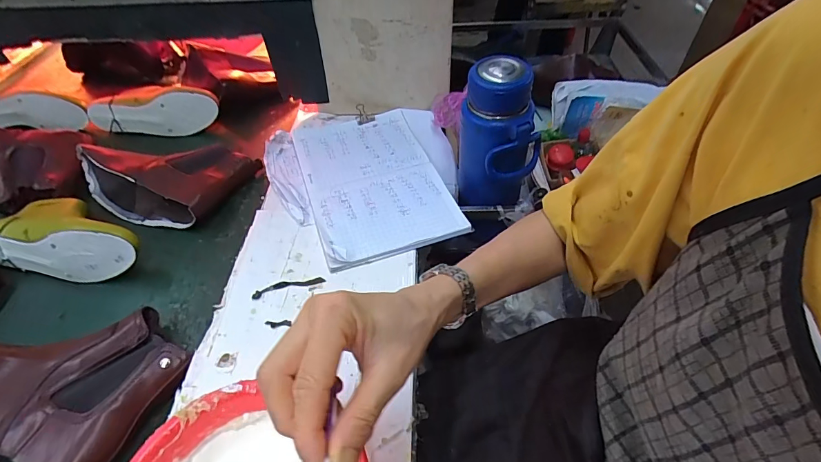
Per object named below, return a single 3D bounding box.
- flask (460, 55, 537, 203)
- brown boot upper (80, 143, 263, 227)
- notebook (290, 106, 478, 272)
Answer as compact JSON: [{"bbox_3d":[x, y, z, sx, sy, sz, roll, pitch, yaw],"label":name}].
[{"bbox_3d":[0.121,-0.123,0.571,0.090,0.215,0.097,-20,51,-15],"label":"flask"},{"bbox_3d":[-0.423,-0.092,0.662,0.302,0.073,0.150,9,50,10],"label":"brown boot upper"},{"bbox_3d":[-0.064,-0.090,0.648,0.207,0.014,0.326,-15,51,-13],"label":"notebook"}]

